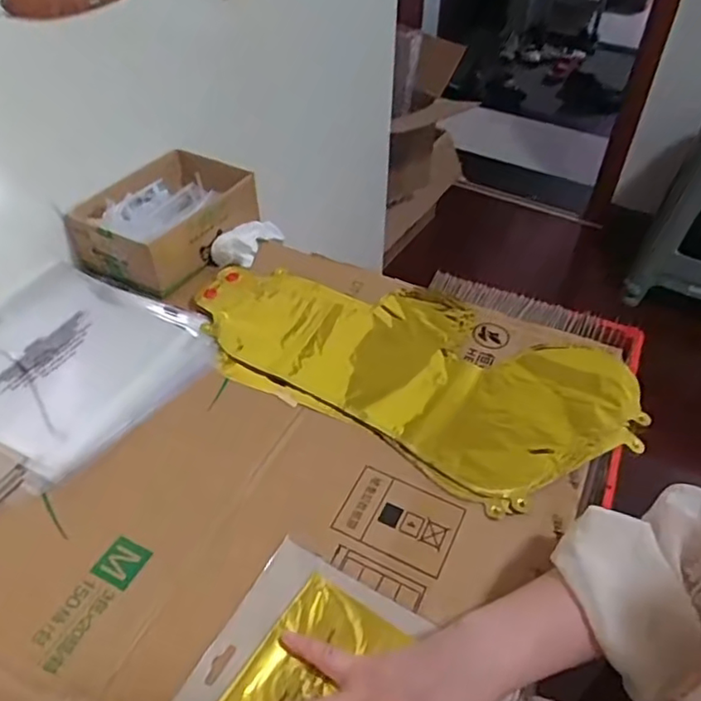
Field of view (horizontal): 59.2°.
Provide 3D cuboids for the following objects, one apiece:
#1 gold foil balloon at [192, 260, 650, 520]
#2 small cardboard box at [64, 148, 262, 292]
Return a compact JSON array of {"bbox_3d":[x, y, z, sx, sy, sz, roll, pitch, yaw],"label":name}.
[{"bbox_3d":[0.048,0.001,0.611,0.431,0.017,0.217,24,49,22],"label":"gold foil balloon"},{"bbox_3d":[-0.214,-0.157,0.728,0.153,0.066,0.196,23,49,21],"label":"small cardboard box"}]

